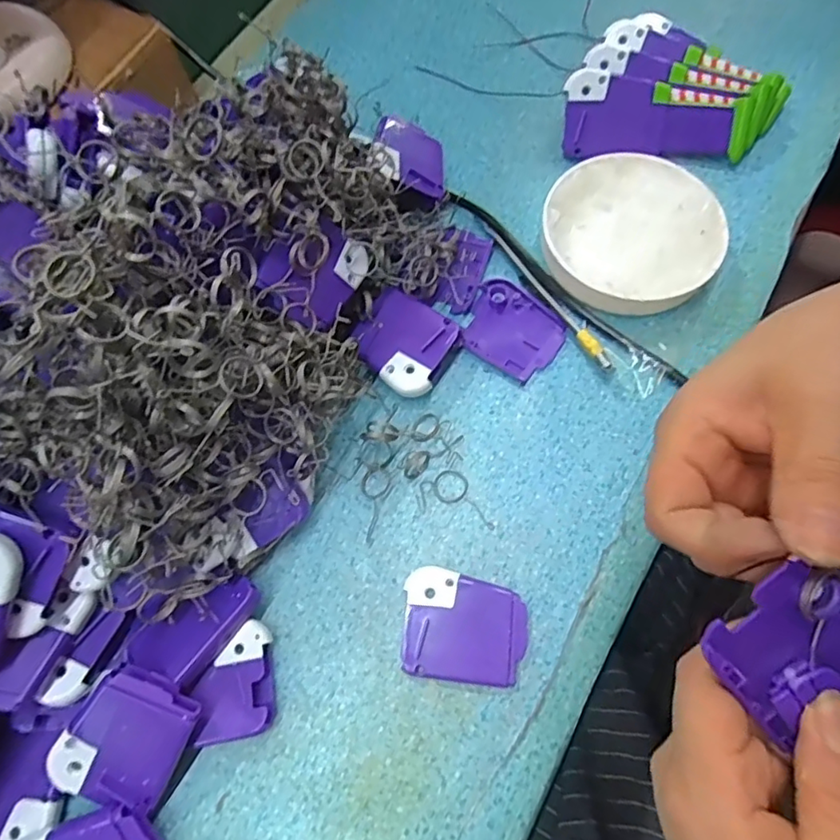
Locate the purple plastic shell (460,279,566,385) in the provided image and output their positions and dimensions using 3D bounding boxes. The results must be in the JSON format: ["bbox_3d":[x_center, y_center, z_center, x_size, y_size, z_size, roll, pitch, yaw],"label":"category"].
[{"bbox_3d":[0.056,-0.055,0.345,0.058,0.007,0.052,31,74,14],"label":"purple plastic shell"}]

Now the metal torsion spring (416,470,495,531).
[{"bbox_3d":[0.021,0.042,0.316,0.045,0.004,0.027,13,71,8],"label":"metal torsion spring"}]

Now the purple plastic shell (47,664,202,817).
[{"bbox_3d":[-0.133,0.147,0.258,0.050,0.010,0.061,33,92,-4],"label":"purple plastic shell"}]

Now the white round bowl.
[{"bbox_3d":[0.128,-0.114,0.349,0.105,0.031,0.105,-1,70,3],"label":"white round bowl"}]

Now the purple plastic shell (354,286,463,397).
[{"bbox_3d":[-0.010,-0.044,0.337,0.055,0.019,0.053,27,74,13],"label":"purple plastic shell"}]

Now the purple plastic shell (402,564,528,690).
[{"bbox_3d":[0.023,0.105,0.289,0.061,0.007,0.051,9,71,7],"label":"purple plastic shell"}]

